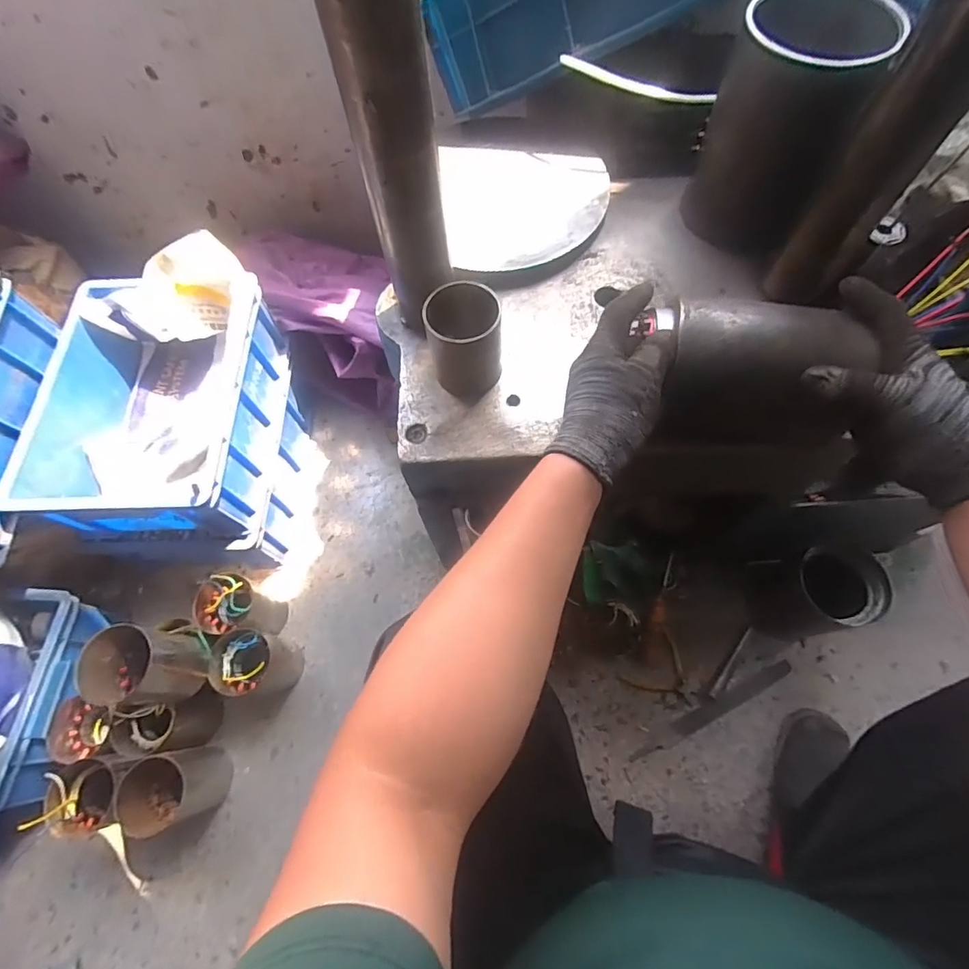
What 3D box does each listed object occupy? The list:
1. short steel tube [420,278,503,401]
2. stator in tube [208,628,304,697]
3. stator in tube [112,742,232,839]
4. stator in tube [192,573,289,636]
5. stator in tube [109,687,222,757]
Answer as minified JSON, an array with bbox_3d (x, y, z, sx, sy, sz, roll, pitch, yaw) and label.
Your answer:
[{"bbox_3d":[-0.023,-0.139,0.483,0.077,0.090,0.070,-1,66,2],"label":"short steel tube"},{"bbox_3d":[-0.350,0.280,0.779,0.091,0.124,0.087,-1,66,2],"label":"stator in tube"},{"bbox_3d":[-0.441,0.432,0.716,0.107,0.110,0.092,-24,68,-8],"label":"stator in tube"},{"bbox_3d":[-0.393,0.205,0.817,0.099,0.135,0.090,10,67,7],"label":"stator in tube"},{"bbox_3d":[-0.464,0.354,0.739,0.104,0.109,0.077,-10,66,-2],"label":"stator in tube"}]

